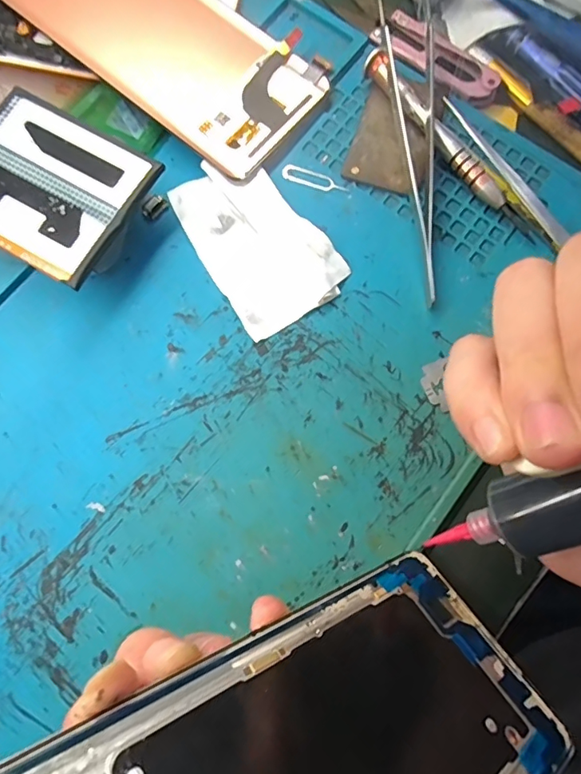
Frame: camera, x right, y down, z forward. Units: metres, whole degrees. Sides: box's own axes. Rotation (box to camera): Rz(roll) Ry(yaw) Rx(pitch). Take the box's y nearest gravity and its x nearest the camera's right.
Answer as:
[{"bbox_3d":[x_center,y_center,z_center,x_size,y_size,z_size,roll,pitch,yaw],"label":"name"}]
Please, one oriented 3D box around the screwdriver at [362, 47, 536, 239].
[{"bbox_3d":[0.074,-0.112,0.225,0.009,0.013,0.112,-38,80,-8],"label":"screwdriver"}]

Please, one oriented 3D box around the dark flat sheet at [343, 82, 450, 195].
[{"bbox_3d":[0.051,-0.122,0.232,0.035,0.006,0.060,18,78,4],"label":"dark flat sheet"}]

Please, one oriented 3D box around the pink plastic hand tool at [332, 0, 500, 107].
[{"bbox_3d":[0.062,-0.173,0.240,0.097,0.008,0.023,40,81,8],"label":"pink plastic hand tool"}]

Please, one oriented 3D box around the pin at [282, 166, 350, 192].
[{"bbox_3d":[0.012,-0.099,0.229,0.032,0.004,0.009,16,78,4],"label":"pin"}]

